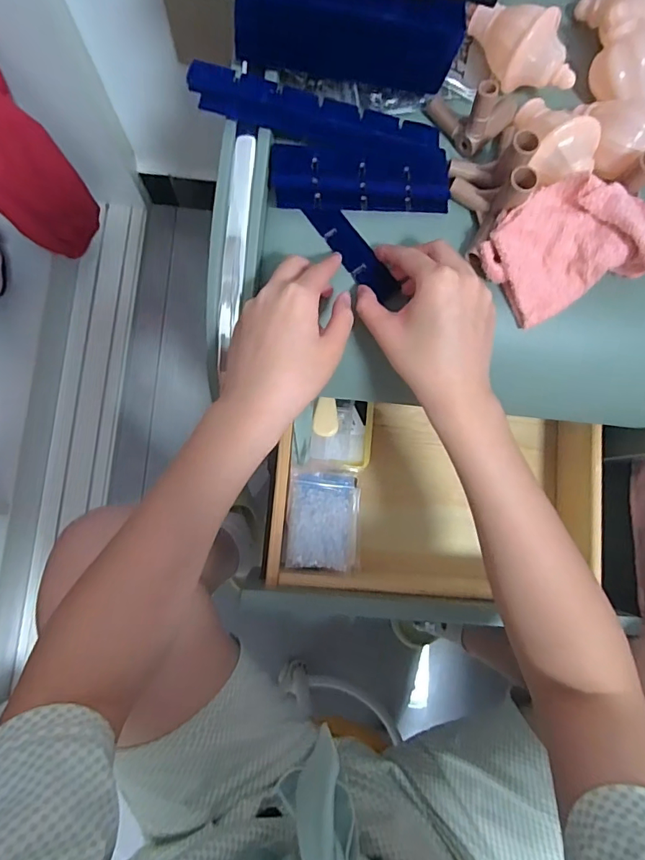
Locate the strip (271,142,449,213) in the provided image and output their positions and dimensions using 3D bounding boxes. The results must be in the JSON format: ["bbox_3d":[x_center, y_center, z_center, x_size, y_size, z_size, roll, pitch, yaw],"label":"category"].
[{"bbox_3d":[0.030,-0.190,0.356,0.132,0.005,0.044,-1,109,-4],"label":"strip"}]

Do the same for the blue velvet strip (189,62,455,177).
[{"bbox_3d":[0.002,-0.225,0.345,0.191,0.007,0.030,10,97,-9],"label":"blue velvet strip"}]

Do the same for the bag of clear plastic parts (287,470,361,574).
[{"bbox_3d":[0.004,0.092,0.482,0.074,0.034,0.095,5,82,-3],"label":"bag of clear plastic parts"}]

